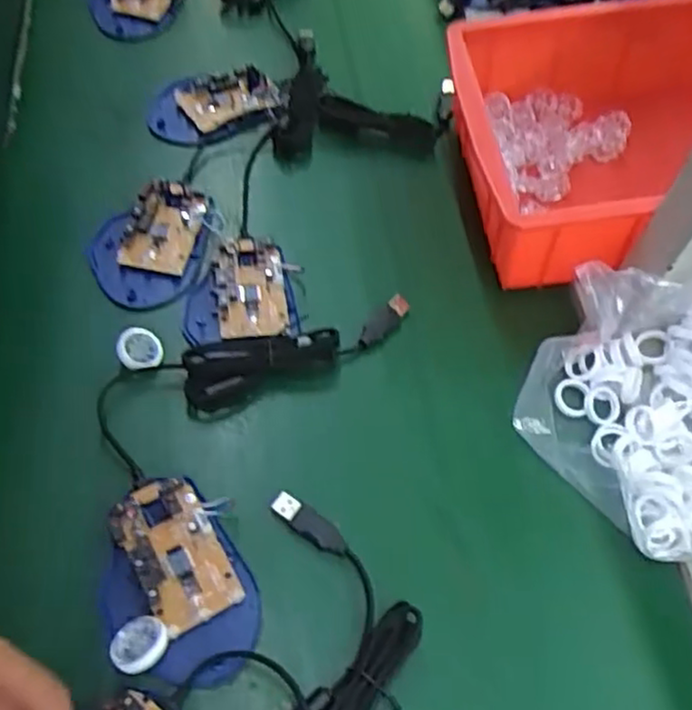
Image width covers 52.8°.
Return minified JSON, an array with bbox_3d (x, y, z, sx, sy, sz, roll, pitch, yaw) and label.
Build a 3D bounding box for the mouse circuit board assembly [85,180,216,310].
[{"bbox_3d":[-0.130,-0.076,0.489,0.077,0.019,0.100,34,64,14],"label":"mouse circuit board assembly"}]

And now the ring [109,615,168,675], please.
[{"bbox_3d":[-0.101,0.141,0.340,0.028,0.008,0.028,-11,38,9],"label":"ring"}]

